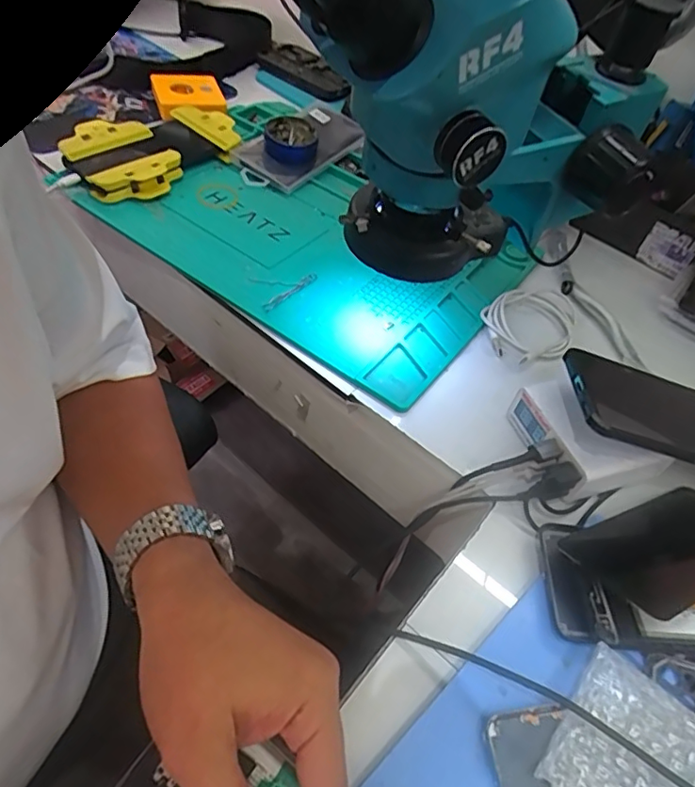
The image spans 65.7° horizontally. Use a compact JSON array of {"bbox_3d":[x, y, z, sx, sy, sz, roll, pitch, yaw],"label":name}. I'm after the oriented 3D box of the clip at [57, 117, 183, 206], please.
[{"bbox_3d":[-0.243,-0.254,0.578,0.097,0.029,0.121,-28,61,-29],"label":"clip"}]

